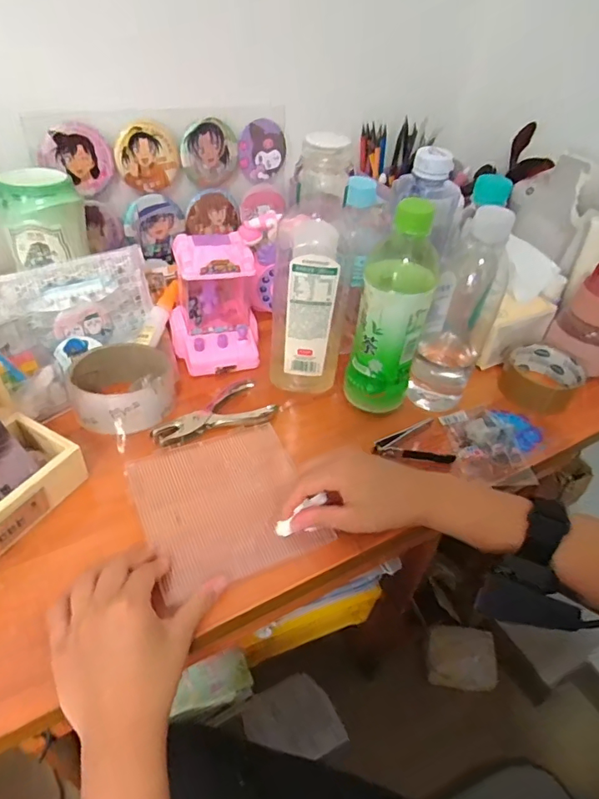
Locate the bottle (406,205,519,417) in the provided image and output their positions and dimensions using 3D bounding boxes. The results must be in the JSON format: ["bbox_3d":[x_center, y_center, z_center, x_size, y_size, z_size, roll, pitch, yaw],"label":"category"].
[{"bbox_3d":[0.160,-0.087,0.489,0.061,0.206,0.074,21,44,14],"label":"bottle"}]

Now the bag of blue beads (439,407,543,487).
[{"bbox_3d":[0.198,0.038,0.501,0.090,0.032,0.104,5,42,-2],"label":"bag of blue beads"}]

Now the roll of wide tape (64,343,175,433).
[{"bbox_3d":[-0.170,-0.012,0.485,0.094,0.049,0.086,4,42,-4],"label":"roll of wide tape"}]

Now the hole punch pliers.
[{"bbox_3d":[-0.083,0.017,0.500,0.124,0.012,0.057,-28,53,-33],"label":"hole punch pliers"}]

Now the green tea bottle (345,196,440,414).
[{"bbox_3d":[0.093,-0.080,0.478,0.076,0.205,0.056,10,42,2],"label":"green tea bottle"}]

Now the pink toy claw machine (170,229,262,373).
[{"bbox_3d":[-0.094,-0.113,0.541,0.090,0.126,0.106,-5,44,-14],"label":"pink toy claw machine"}]

